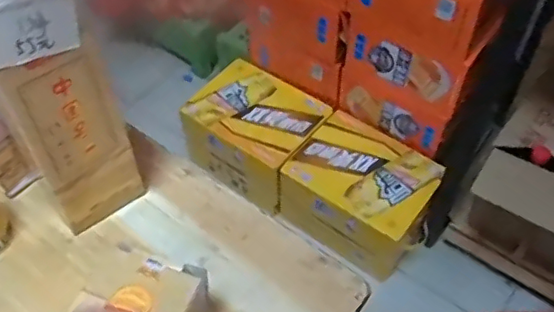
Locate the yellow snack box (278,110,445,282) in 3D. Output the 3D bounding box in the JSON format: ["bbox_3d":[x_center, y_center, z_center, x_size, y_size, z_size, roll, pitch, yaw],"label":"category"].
[{"bbox_3d":[0.175,0.079,1.213,0.277,0.184,0.205,31,58,22],"label":"yellow snack box"}]

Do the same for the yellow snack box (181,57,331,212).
[{"bbox_3d":[-0.050,-0.051,1.317,0.278,0.167,0.214,28,57,21],"label":"yellow snack box"}]

